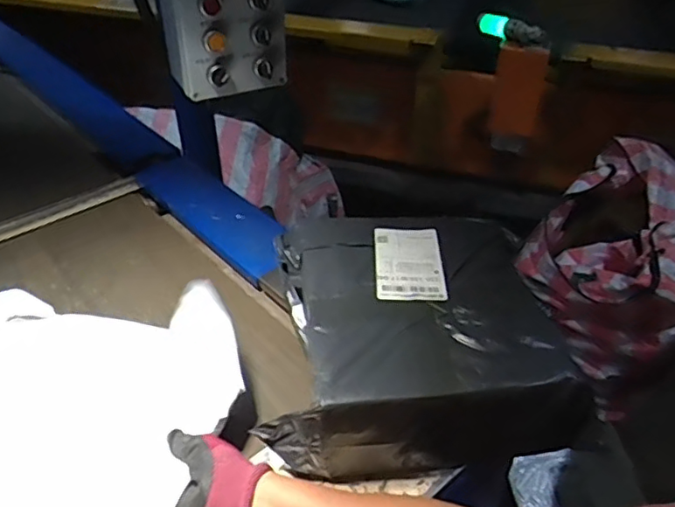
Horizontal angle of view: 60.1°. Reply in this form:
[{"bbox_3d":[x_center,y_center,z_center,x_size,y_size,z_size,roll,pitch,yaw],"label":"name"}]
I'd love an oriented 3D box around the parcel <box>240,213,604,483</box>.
[{"bbox_3d":[0.076,0.083,0.672,0.304,0.124,0.293,-3,39,-5],"label":"parcel"}]

